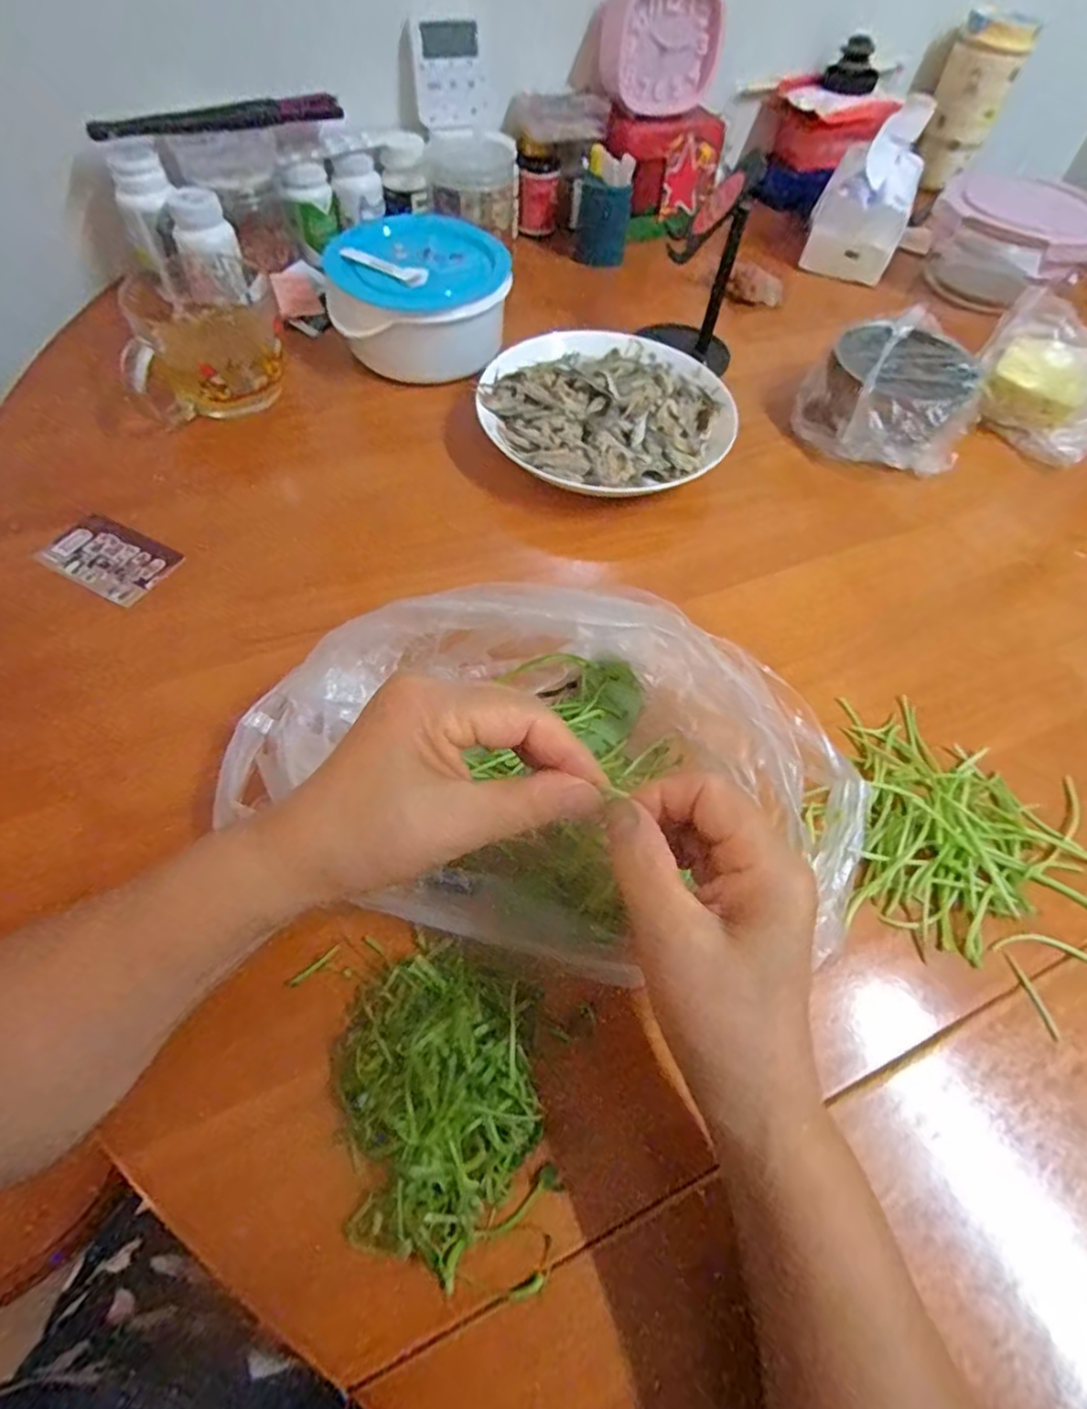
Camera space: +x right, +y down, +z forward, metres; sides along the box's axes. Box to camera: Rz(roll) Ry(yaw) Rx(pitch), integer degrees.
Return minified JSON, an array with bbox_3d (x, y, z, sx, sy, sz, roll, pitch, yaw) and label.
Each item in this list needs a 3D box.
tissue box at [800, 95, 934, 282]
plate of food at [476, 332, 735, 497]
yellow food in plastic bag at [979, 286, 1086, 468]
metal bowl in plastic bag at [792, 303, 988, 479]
[{"bbox_3d":[0.355,-0.557,0.688,0.092,0.132,0.120,19,59,8],"label":"tissue box"},{"bbox_3d":[0.053,-0.241,0.522,0.198,0.043,0.181,11,58,3],"label":"plate of food"},{"bbox_3d":[0.436,-0.276,0.545,0.118,0.094,0.081,35,62,17],"label":"yellow food in plastic bag"},{"bbox_3d":[0.295,-0.257,0.531,0.127,0.069,0.126,-38,67,-24],"label":"metal bowl in plastic bag"}]

